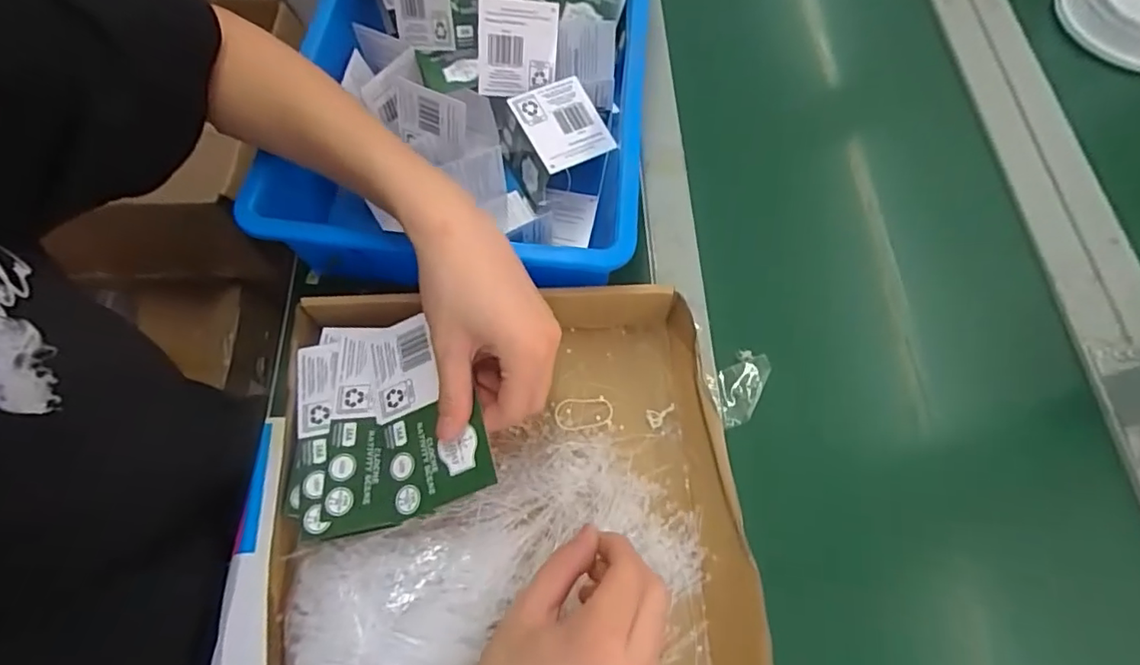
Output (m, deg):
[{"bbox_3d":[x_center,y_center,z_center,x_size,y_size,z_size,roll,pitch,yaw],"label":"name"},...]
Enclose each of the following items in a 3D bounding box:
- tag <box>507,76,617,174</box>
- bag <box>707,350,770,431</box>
[{"bbox_3d":[-0.006,-0.166,0.449,0.062,0.007,0.070,-27,84,-17],"label":"tag"},{"bbox_3d":[0.129,0.042,0.443,0.039,0.014,0.062,29,69,10],"label":"bag"}]

